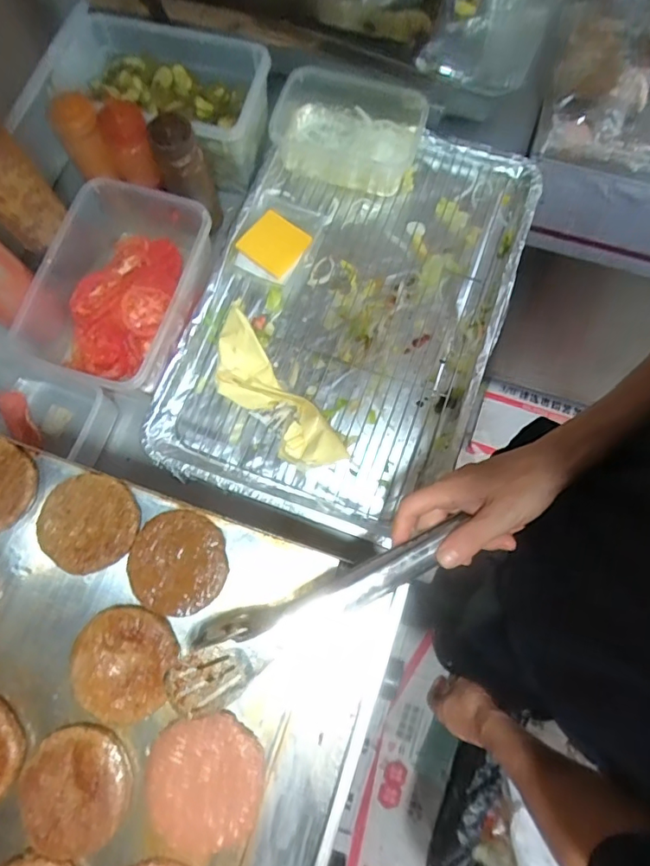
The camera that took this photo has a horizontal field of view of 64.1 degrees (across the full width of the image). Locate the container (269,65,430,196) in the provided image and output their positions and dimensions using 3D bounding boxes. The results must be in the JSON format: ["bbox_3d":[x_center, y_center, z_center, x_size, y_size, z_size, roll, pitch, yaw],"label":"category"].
[{"bbox_3d":[0.029,-0.434,0.757,0.214,0.081,0.131,12,75,4],"label":"container"}]

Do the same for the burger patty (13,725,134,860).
[{"bbox_3d":[-0.214,0.306,0.445,0.091,0.013,0.093,0,75,0],"label":"burger patty"}]

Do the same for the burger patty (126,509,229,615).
[{"bbox_3d":[-0.140,0.122,0.492,0.090,0.006,0.092,0,75,0],"label":"burger patty"}]

